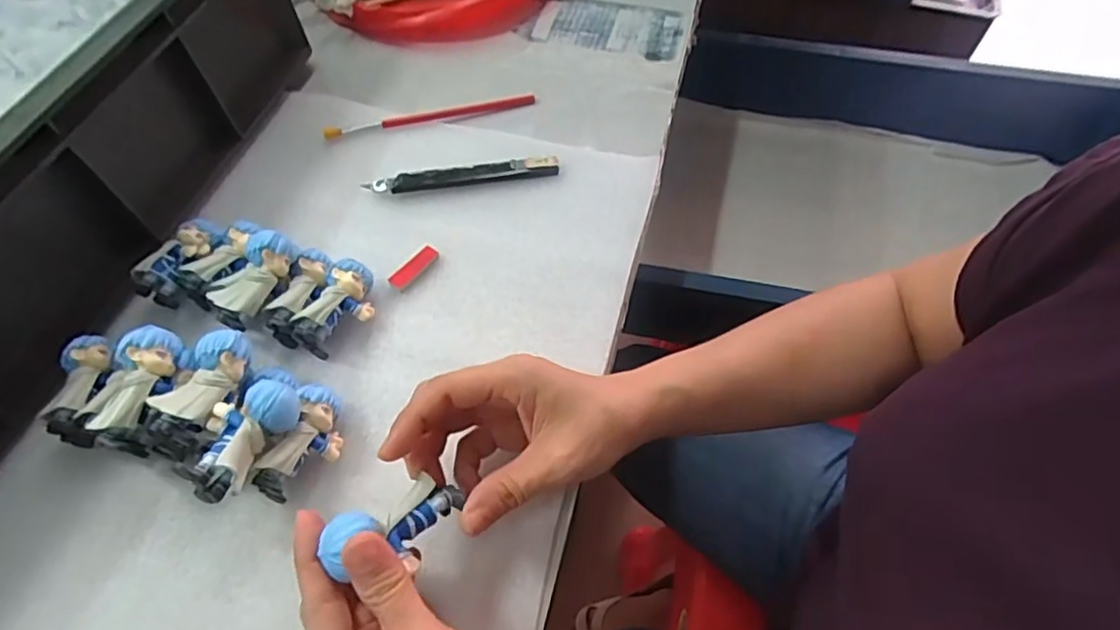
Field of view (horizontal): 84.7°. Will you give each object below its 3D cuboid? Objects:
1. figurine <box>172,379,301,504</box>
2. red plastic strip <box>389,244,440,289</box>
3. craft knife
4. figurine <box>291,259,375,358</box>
[{"bbox_3d":[-0.161,0.058,0.304,0.034,0.024,0.063,17,59,12],"label":"figurine"},{"bbox_3d":[-0.096,-0.032,0.409,0.015,0.004,0.037,29,62,19],"label":"red plastic strip"},{"bbox_3d":[-0.071,-0.102,0.452,0.139,0.010,0.016,-9,57,-4],"label":"craft knife"},{"bbox_3d":[-0.135,-0.005,0.379,0.029,0.030,0.059,17,59,13],"label":"figurine"}]

